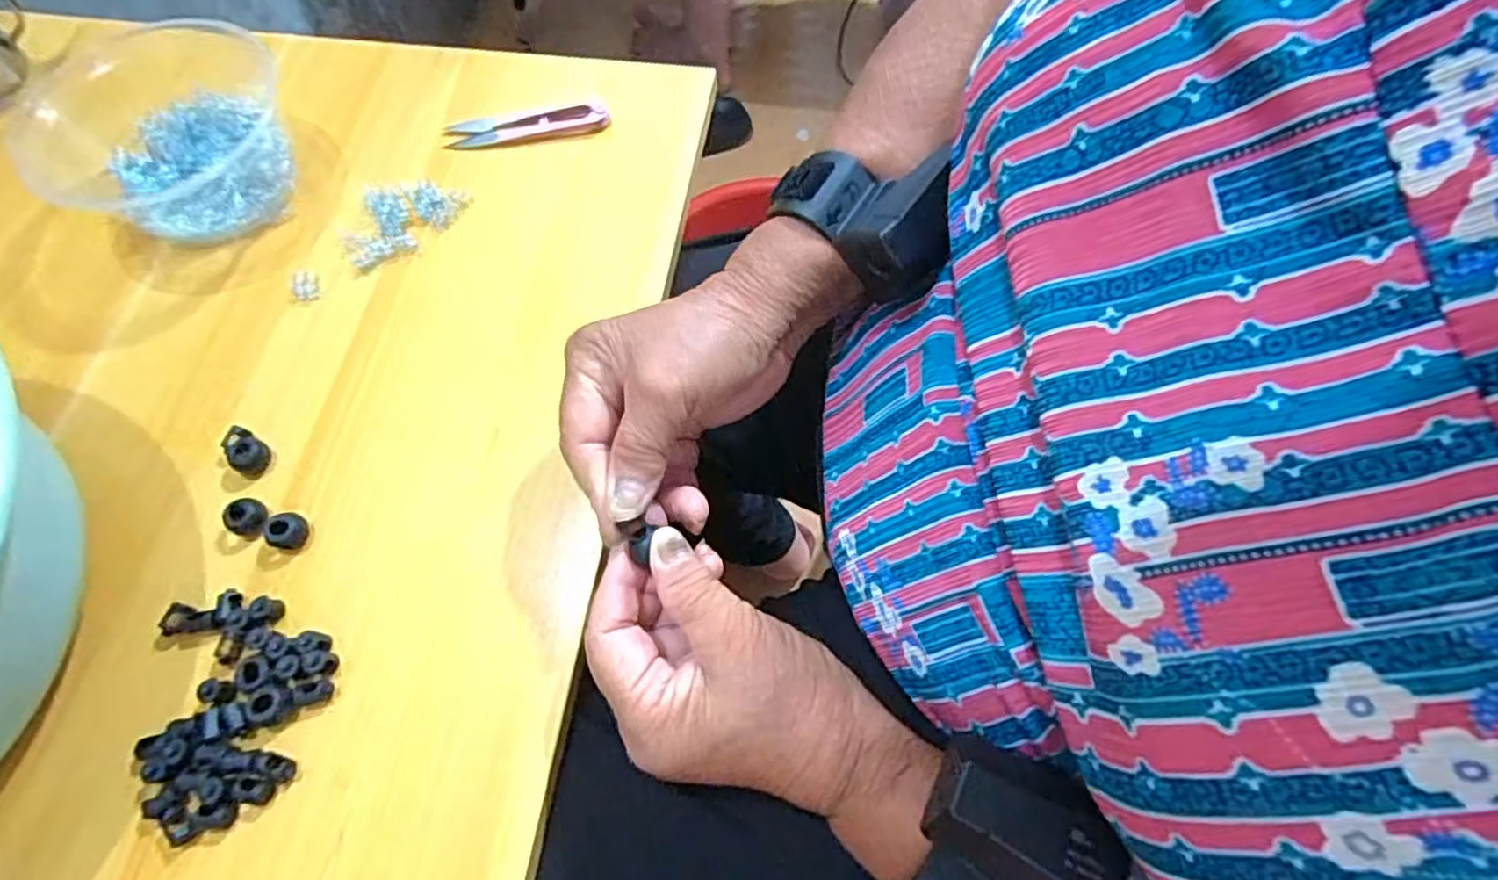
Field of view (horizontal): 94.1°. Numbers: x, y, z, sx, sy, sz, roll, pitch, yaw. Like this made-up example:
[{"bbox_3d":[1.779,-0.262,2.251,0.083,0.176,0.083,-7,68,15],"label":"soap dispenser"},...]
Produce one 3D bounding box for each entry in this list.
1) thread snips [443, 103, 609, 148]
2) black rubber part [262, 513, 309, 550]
[{"bbox_3d":[-0.138,-0.195,0.434,0.099,0.009,0.020,-7,67,-2],"label":"thread snips"},{"bbox_3d":[-0.222,0.043,0.332,0.017,0.012,0.017,0,67,1],"label":"black rubber part"}]

